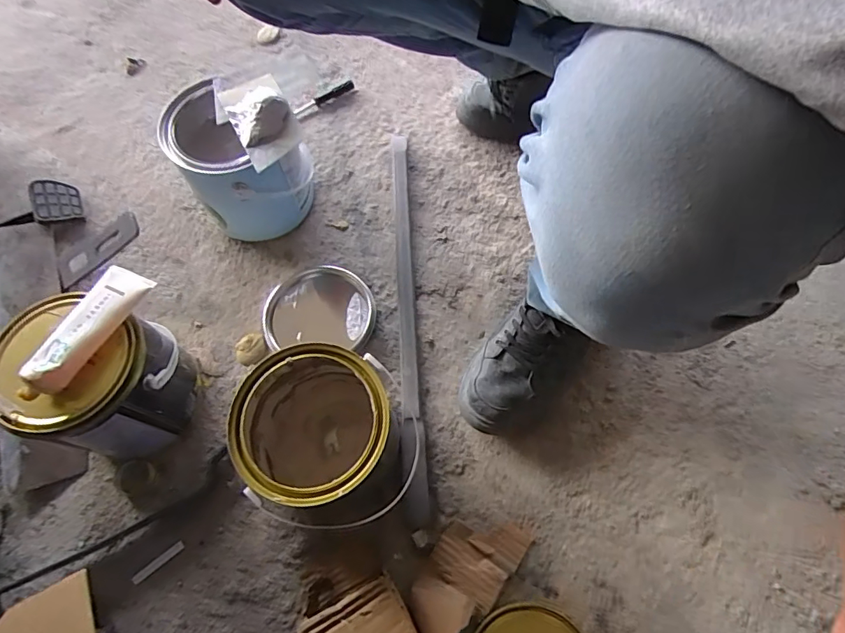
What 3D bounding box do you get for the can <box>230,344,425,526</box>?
[{"bbox_3d":[-0.105,0.133,0.535,0.170,0.173,0.168,0,65,0],"label":"can"}]

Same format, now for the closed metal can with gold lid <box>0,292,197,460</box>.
[{"bbox_3d":[-0.351,0.075,0.551,0.144,0.192,0.144,0,66,0],"label":"closed metal can with gold lid"}]

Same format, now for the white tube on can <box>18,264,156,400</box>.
[{"bbox_3d":[-0.336,0.013,0.482,0.042,0.031,0.146,23,69,10],"label":"white tube on can"}]

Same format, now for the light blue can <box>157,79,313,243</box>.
[{"bbox_3d":[-0.249,-0.200,0.680,0.146,0.169,0.131,12,66,6],"label":"light blue can"}]

